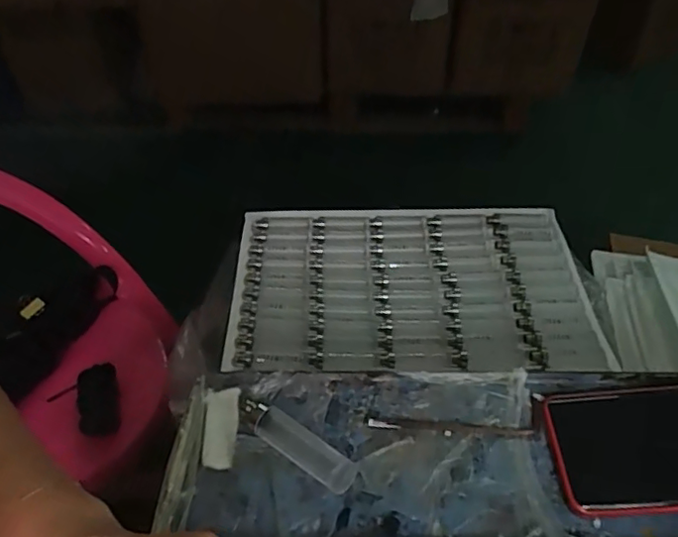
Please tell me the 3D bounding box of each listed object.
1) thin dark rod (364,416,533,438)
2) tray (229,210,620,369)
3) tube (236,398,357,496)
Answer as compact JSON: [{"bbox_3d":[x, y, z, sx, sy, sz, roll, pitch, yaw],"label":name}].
[{"bbox_3d":[0.070,0.103,0.371,0.105,0.004,0.009,5,46,7],"label":"thin dark rod"},{"bbox_3d":[0.090,0.018,0.765,0.453,0.041,0.273,0,45,2],"label":"tray"},{"bbox_3d":[-0.028,0.111,0.364,0.087,0.016,0.022,24,52,29],"label":"tube"}]

